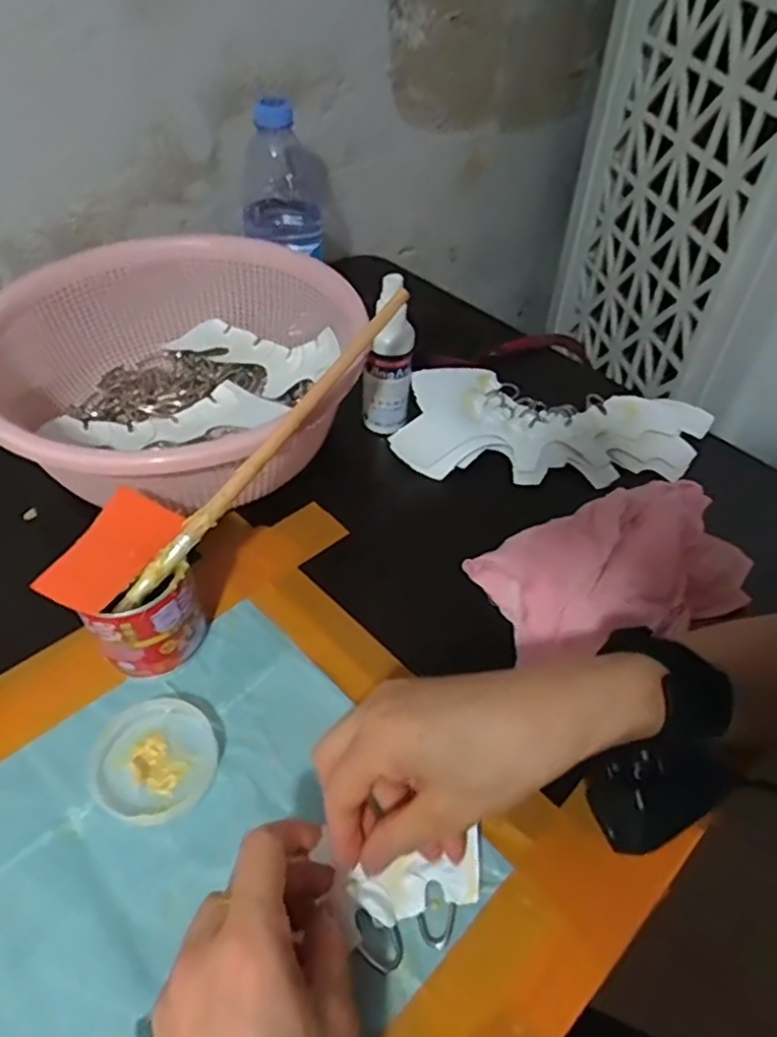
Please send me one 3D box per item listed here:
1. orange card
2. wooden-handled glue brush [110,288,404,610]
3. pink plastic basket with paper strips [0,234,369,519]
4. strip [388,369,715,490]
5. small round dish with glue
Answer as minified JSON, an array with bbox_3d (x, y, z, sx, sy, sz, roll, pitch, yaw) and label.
[{"bbox_3d":[-0.157,0.017,0.387,0.051,0.006,0.079,23,51,17],"label":"orange card"},{"bbox_3d":[-0.067,-0.046,0.403,0.011,0.012,0.248,33,76,25],"label":"wooden-handled glue brush"},{"bbox_3d":[-0.171,-0.115,0.538,0.278,0.107,0.262,-35,58,-29],"label":"pink plastic basket with paper strips"},{"bbox_3d":[0.131,-0.083,0.557,0.238,0.039,0.110,4,48,2],"label":"strip"},{"bbox_3d":[-0.129,0.132,0.375,0.067,0.006,0.063,1,48,-1],"label":"small round dish with glue"}]

